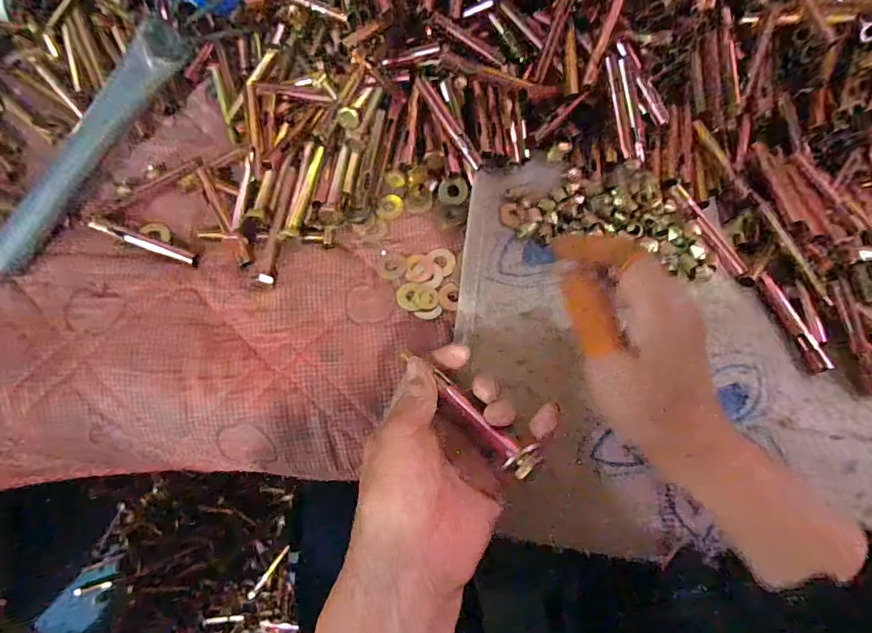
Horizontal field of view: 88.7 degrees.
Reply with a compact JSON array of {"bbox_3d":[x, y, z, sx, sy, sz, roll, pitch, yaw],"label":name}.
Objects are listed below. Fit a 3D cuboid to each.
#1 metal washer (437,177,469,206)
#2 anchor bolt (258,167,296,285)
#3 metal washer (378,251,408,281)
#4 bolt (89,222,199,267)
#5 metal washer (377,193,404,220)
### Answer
[{"bbox_3d":[0.015,-0.106,0.377,0.024,0.004,0.026,2,74,8],"label":"metal washer"},{"bbox_3d":[-0.121,-0.072,0.347,0.010,0.007,0.103,3,67,0],"label":"anchor bolt"},{"bbox_3d":[-0.034,-0.041,0.346,0.021,0.004,0.024,5,67,1],"label":"metal washer"},{"bbox_3d":[-0.221,-0.056,0.340,0.085,0.013,0.009,17,68,6],"label":"bolt"},{"bbox_3d":[-0.038,-0.092,0.370,0.022,0.004,0.023,0,67,-1],"label":"metal washer"}]

